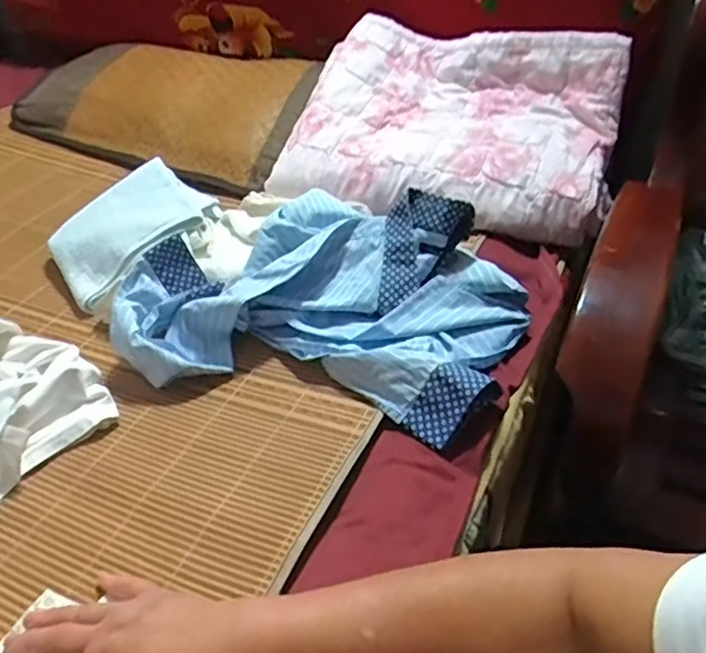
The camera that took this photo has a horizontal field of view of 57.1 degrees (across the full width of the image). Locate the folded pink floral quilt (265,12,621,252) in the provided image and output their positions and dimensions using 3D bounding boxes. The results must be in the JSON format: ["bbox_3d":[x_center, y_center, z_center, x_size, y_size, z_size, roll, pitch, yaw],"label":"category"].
[{"bbox_3d":[0.137,-0.309,0.919,0.446,0.092,0.367,10,58,14],"label":"folded pink floral quilt"}]

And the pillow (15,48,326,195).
[{"bbox_3d":[-0.309,-0.401,1.148,0.563,0.103,0.314,21,45,27],"label":"pillow"}]

